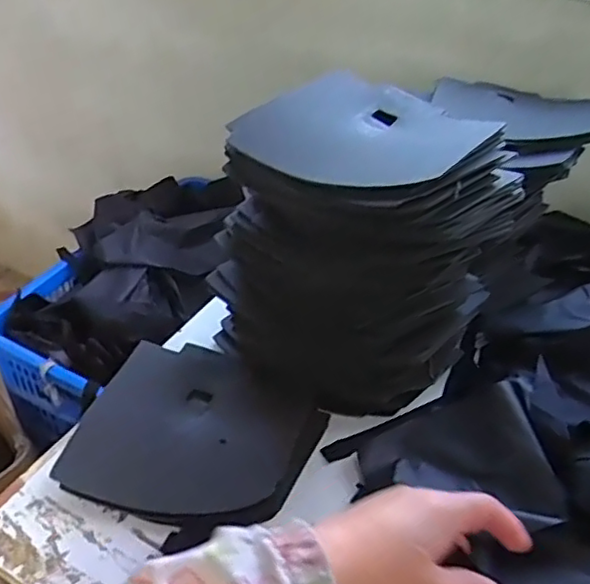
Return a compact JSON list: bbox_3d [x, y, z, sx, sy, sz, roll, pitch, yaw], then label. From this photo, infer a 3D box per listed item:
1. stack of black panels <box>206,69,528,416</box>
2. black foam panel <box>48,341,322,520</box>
[{"bbox_3d":[0.068,-0.048,0.711,0.221,0.284,0.239,-28,49,-33],"label":"stack of black panels"},{"bbox_3d":[-0.102,0.140,0.678,0.218,0.027,0.209,14,40,12],"label":"black foam panel"}]

